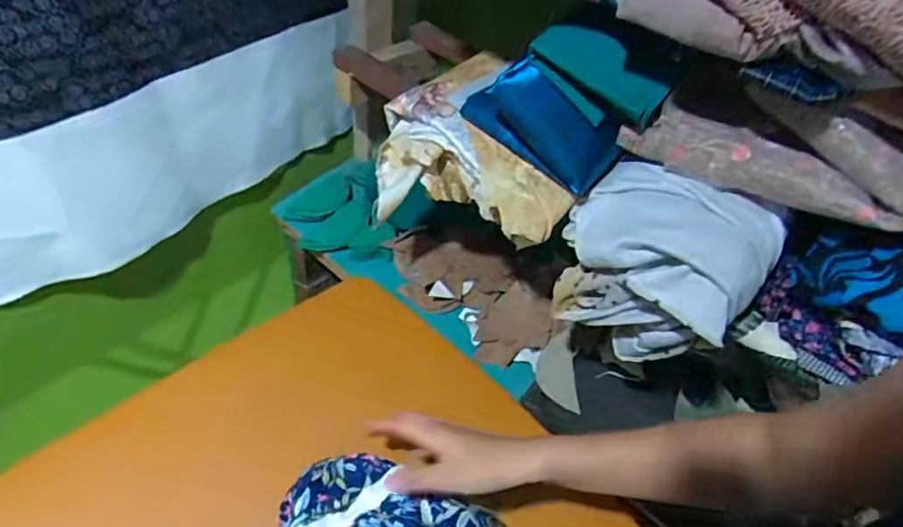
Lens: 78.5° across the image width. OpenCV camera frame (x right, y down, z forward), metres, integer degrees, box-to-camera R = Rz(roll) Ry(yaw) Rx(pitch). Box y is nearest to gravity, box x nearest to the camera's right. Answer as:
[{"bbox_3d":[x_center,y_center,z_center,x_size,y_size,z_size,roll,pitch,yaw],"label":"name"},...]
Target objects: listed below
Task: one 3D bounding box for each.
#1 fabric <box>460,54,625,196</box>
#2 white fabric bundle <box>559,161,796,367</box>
[{"bbox_3d":[0.088,-0.147,0.568,0.172,0.092,0.043,31,52,23],"label":"fabric"},{"bbox_3d":[0.199,0.009,0.554,0.178,0.167,0.121,27,51,20],"label":"white fabric bundle"}]

